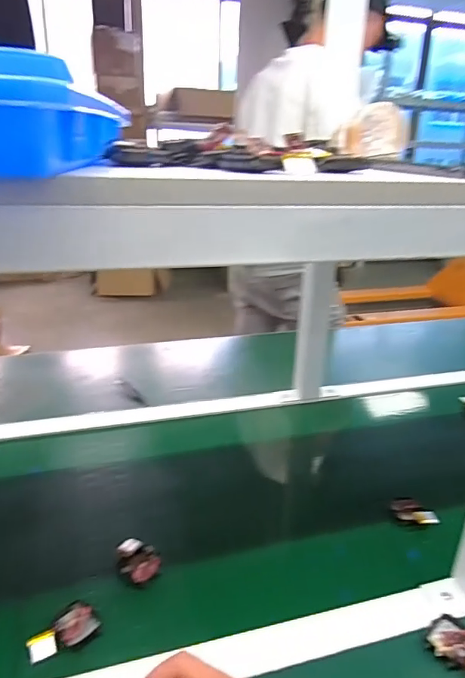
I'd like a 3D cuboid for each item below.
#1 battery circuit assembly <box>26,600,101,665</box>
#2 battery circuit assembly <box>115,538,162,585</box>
[{"bbox_3d":[-0.162,0.278,0.459,0.062,0.016,0.048,-8,24,-23],"label":"battery circuit assembly"},{"bbox_3d":[-0.106,0.246,0.532,0.042,0.018,0.048,-12,26,-31],"label":"battery circuit assembly"}]

